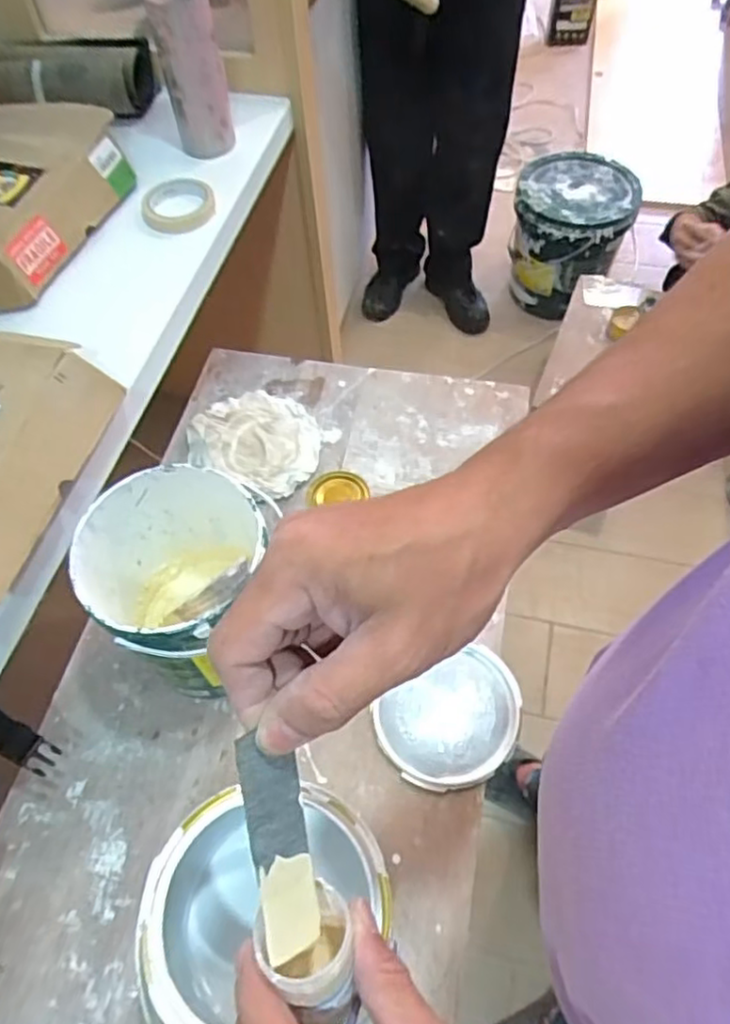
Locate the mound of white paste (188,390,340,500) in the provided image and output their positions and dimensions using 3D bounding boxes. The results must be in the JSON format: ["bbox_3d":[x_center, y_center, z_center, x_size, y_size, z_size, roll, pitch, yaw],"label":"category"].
[{"bbox_3d":[-0.139,-0.105,0.910,0.175,0.026,0.152,21,60,15],"label":"mound of white paste"}]

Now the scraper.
[{"bbox_3d":[-0.033,0.130,0.265,0.024,0.004,0.089,-12,97,-33],"label":"scraper"}]

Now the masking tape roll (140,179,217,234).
[{"bbox_3d":[-0.257,-0.428,0.929,0.098,0.025,0.098,-1,57,2],"label":"masking tape roll"}]

